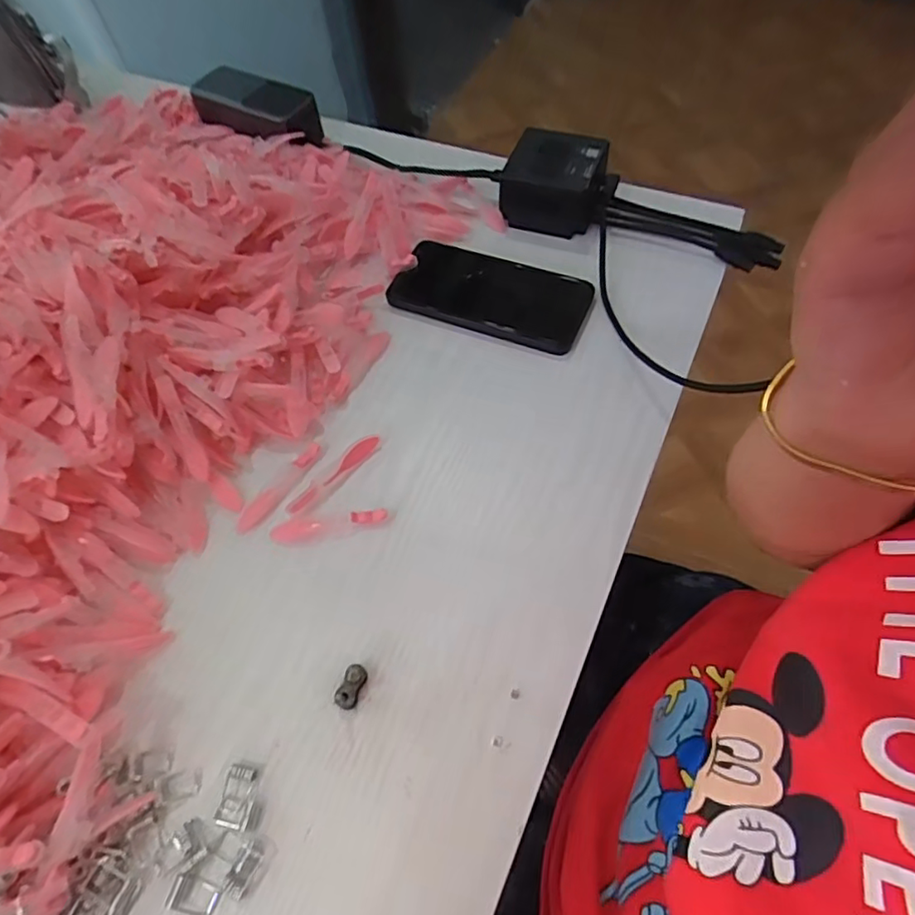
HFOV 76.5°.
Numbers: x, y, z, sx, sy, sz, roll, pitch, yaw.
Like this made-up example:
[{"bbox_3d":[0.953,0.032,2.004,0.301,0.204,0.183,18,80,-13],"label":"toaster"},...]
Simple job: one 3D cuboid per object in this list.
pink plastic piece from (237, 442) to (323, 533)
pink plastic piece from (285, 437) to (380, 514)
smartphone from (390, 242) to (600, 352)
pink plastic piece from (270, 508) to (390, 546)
[{"bbox_3d":[-0.120,0.019,0.393,0.014,0.007,0.075,31,66,20],"label":"pink plastic piece"},{"bbox_3d":[-0.083,0.011,0.393,0.011,0.008,0.076,38,69,23],"label":"pink plastic piece"},{"bbox_3d":[0.026,-0.132,0.469,0.153,0.016,0.076,19,62,15],"label":"smartphone"},{"bbox_3d":[-0.084,0.045,0.378,0.076,0.004,0.018,-7,59,0],"label":"pink plastic piece"}]

